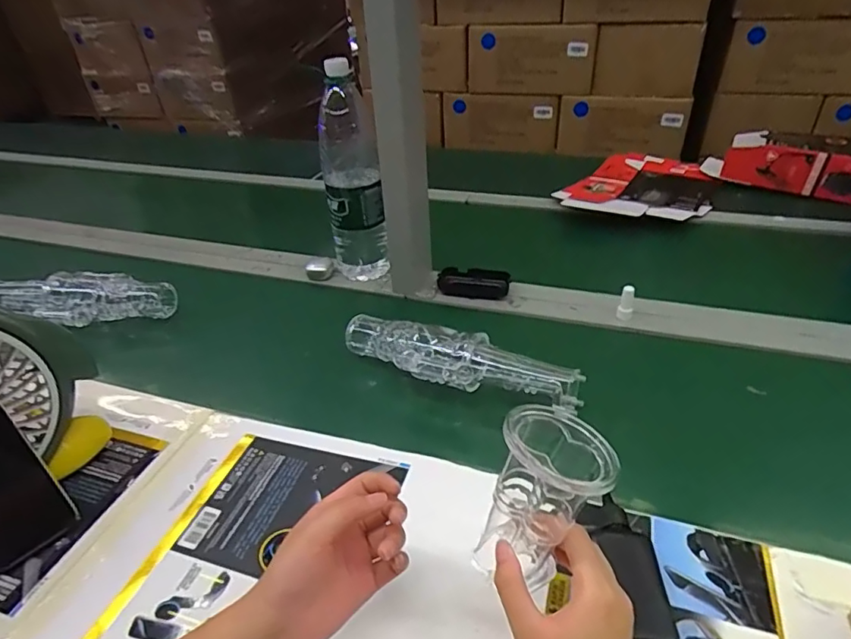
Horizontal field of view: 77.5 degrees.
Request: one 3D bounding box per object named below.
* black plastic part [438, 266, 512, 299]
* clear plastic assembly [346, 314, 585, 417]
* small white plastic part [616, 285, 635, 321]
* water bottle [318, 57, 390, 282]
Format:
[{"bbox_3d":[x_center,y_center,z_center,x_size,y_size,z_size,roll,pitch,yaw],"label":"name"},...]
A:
[{"bbox_3d":[0.077,-0.057,0.836,0.111,0.031,0.049,13,39,21],"label":"black plastic part"},{"bbox_3d":[0.031,0.056,0.639,0.297,0.063,0.073,13,39,21],"label":"clear plastic assembly"},{"bbox_3d":[0.282,-0.024,0.745,0.020,0.055,0.013,13,36,20],"label":"small white plastic part"},{"bbox_3d":[-0.112,-0.203,0.814,0.085,0.328,0.075,-9,36,-8],"label":"water bottle"}]

